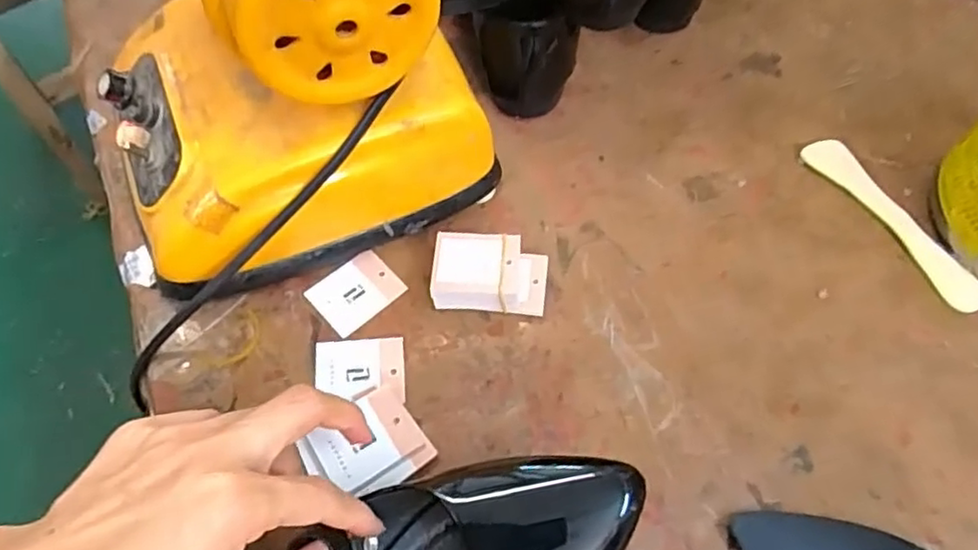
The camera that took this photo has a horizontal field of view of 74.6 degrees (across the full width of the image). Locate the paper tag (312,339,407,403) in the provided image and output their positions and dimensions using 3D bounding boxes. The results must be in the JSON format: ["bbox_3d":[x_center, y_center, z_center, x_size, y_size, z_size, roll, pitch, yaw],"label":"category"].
[{"bbox_3d":[-0.073,0.053,0.364,0.049,0.005,0.034,-3,62,-4],"label":"paper tag"}]

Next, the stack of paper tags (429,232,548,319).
[{"bbox_3d":[0.001,0.000,0.380,0.067,0.030,0.042,3,61,0],"label":"stack of paper tags"}]

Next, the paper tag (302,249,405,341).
[{"bbox_3d":[-0.080,0.011,0.387,0.049,0.004,0.036,-38,75,-18],"label":"paper tag"}]

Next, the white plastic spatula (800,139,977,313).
[{"bbox_3d":[0.267,-0.036,0.424,0.032,0.005,0.141,-28,66,-16],"label":"white plastic spatula"}]

